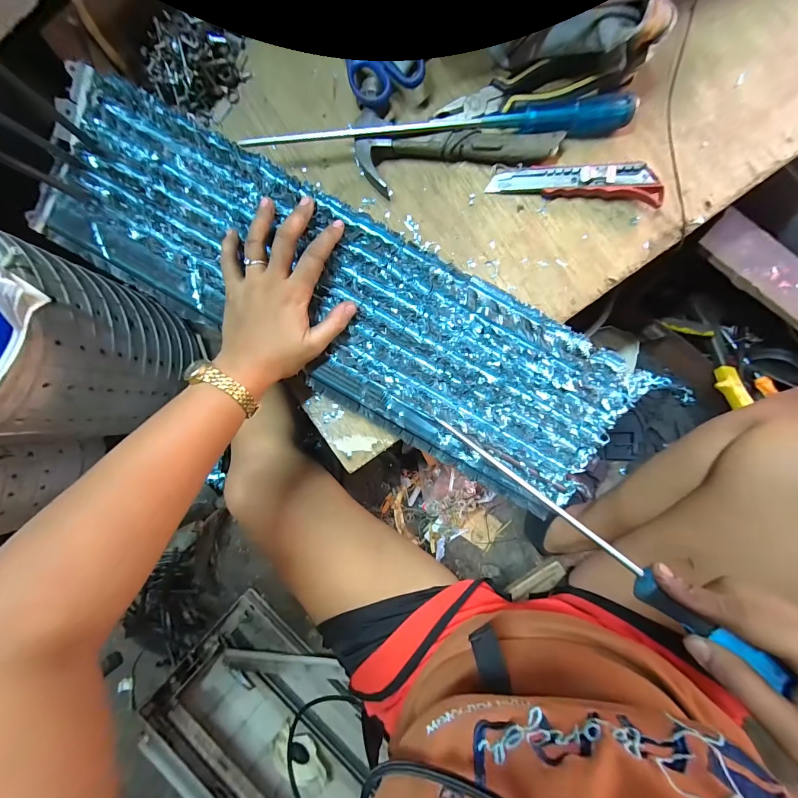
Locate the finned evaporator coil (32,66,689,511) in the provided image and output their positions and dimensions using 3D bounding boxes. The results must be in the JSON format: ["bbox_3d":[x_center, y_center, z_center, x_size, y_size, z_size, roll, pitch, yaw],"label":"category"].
[{"bbox_3d":[-0.053,-0.093,0.322,0.572,0.026,0.153,29,91,-1],"label":"finned evaporator coil"}]

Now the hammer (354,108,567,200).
[{"bbox_3d":[0.056,-0.252,0.342,0.196,0.031,0.072,-1,88,7],"label":"hammer"}]

